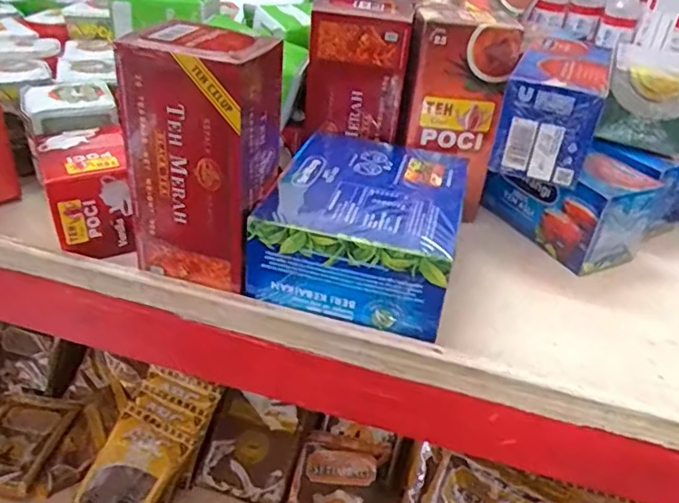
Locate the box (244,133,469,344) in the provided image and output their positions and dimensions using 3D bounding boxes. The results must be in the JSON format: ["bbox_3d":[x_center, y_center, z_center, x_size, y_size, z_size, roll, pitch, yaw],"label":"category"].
[{"bbox_3d":[0.018,-0.017,0.357,0.107,0.052,0.124,13,35,11],"label":"box"}]

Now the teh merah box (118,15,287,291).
[{"bbox_3d":[-0.075,-0.048,0.316,0.074,0.128,0.050,12,34,10],"label":"teh merah box"}]

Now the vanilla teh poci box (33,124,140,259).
[{"bbox_3d":[-0.159,-0.041,0.372,0.048,0.057,0.076,-11,37,-23],"label":"vanilla teh poci box"}]

